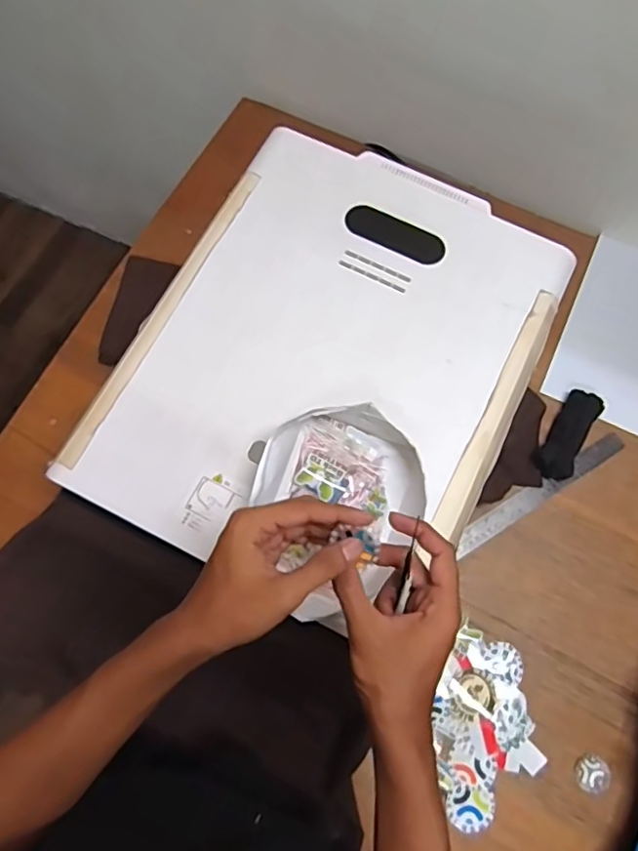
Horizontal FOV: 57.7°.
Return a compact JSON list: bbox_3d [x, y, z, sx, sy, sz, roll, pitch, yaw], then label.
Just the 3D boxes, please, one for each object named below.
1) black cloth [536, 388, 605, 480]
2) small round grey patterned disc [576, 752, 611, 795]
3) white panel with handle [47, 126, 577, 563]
[{"bbox_3d":[0.334,0.014,0.770,0.048,0.028,0.127,31,73,8],"label":"black cloth"},{"bbox_3d":[0.311,0.395,0.656,0.038,0.004,0.039,1,71,-2],"label":"small round grey patterned disc"},{"bbox_3d":[0.016,-0.076,0.636,0.397,0.039,0.495,26,72,6],"label":"white panel with handle"}]

